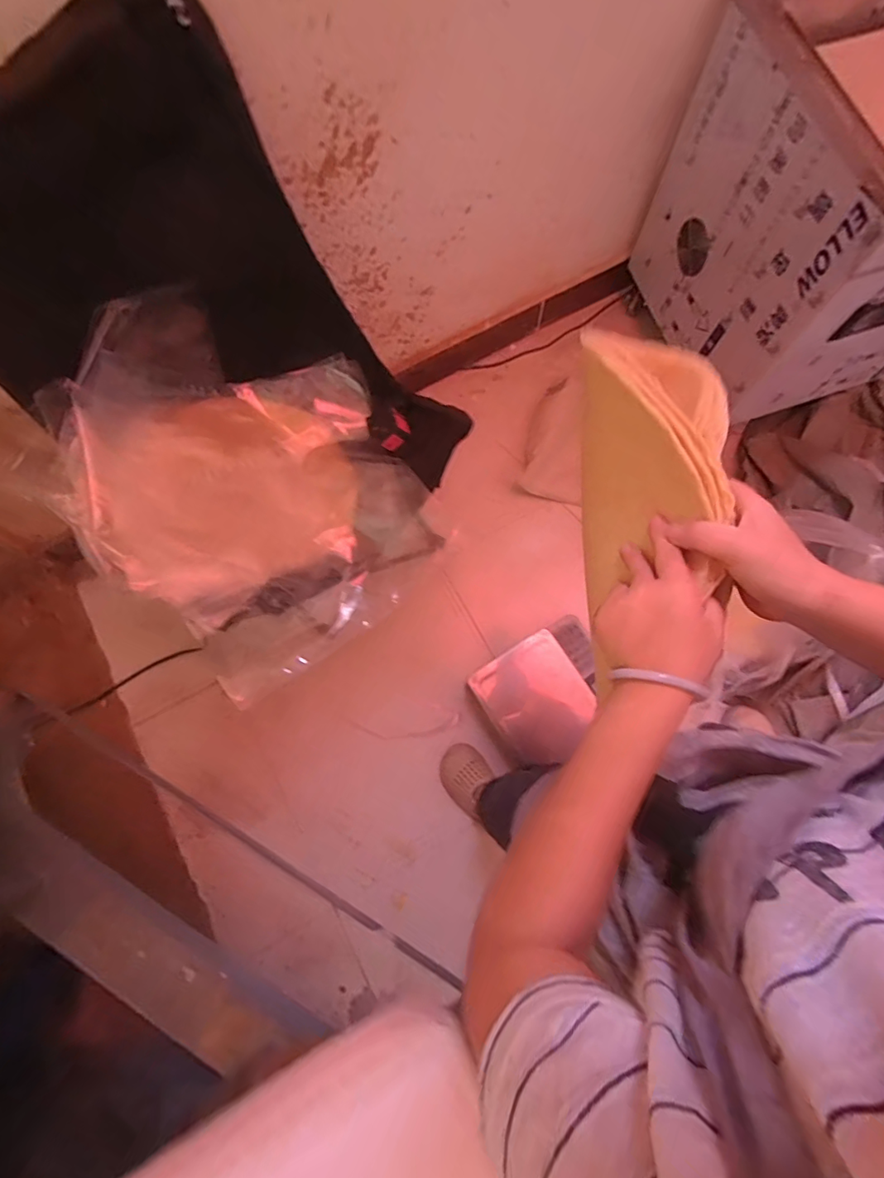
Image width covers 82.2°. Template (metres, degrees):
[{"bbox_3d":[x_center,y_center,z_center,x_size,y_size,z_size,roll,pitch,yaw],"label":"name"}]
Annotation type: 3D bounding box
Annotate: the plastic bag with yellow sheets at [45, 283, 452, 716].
[{"bbox_3d":[-0.312,-0.199,0.869,0.584,0.150,0.544,48,61,-7],"label":"plastic bag with yellow sheets"}]

